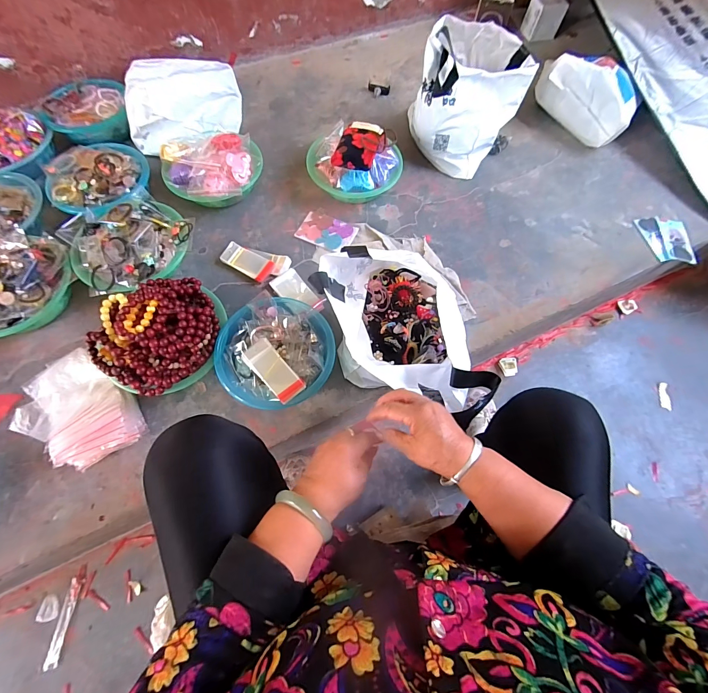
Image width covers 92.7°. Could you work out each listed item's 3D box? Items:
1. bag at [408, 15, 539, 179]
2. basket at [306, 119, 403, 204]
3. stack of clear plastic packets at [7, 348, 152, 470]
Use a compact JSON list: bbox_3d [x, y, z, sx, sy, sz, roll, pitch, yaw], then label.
[{"bbox_3d":[0.313,-0.666,0.891,0.226,0.256,0.295,29,69,10],"label":"bag"},{"bbox_3d":[0.000,-0.469,0.857,0.236,0.146,0.207,13,67,4],"label":"basket"},{"bbox_3d":[-0.520,0.124,0.635,0.240,0.073,0.162,36,71,13],"label":"stack of clear plastic packets"}]

